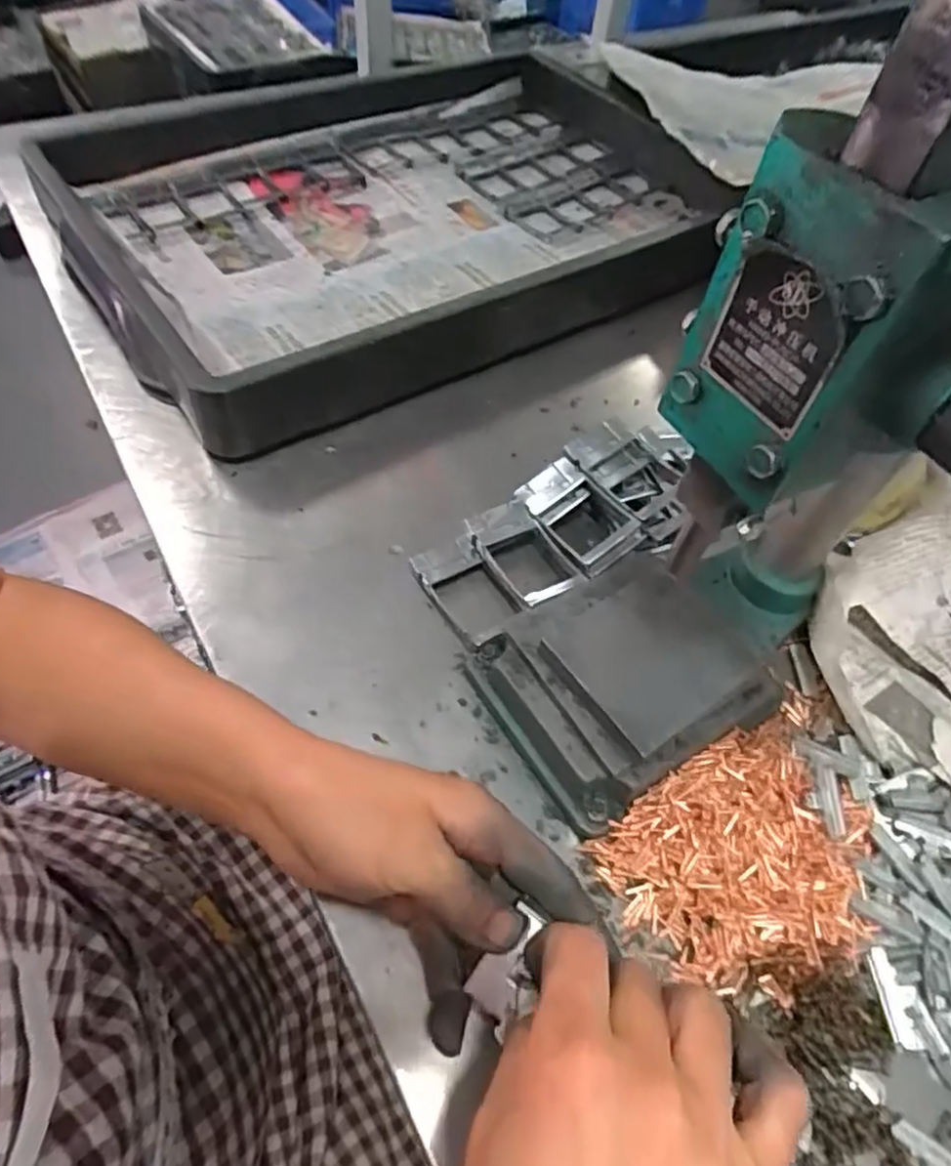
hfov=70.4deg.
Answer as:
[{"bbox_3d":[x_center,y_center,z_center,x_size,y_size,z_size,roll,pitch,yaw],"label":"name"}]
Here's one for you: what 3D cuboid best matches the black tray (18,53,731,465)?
[{"bbox_3d":[-0.058,-0.317,0.576,0.525,0.063,0.352,-30,63,-20],"label":"black tray"}]

